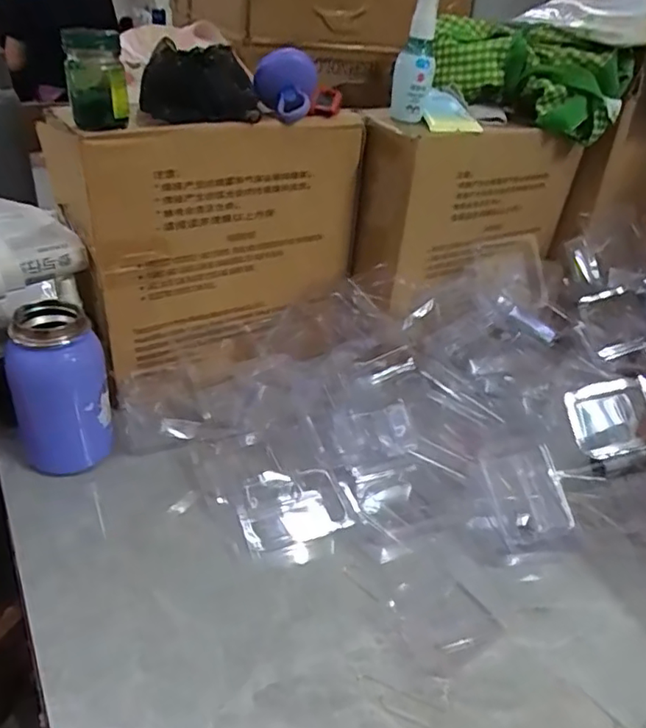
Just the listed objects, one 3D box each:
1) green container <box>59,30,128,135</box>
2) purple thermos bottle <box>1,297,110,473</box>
[{"bbox_3d":[-0.171,-0.217,0.435,0.041,0.064,0.041,-7,37,-21],"label":"green container"},{"bbox_3d":[-0.223,0.023,0.487,0.071,0.138,0.061,-11,38,-25],"label":"purple thermos bottle"}]

